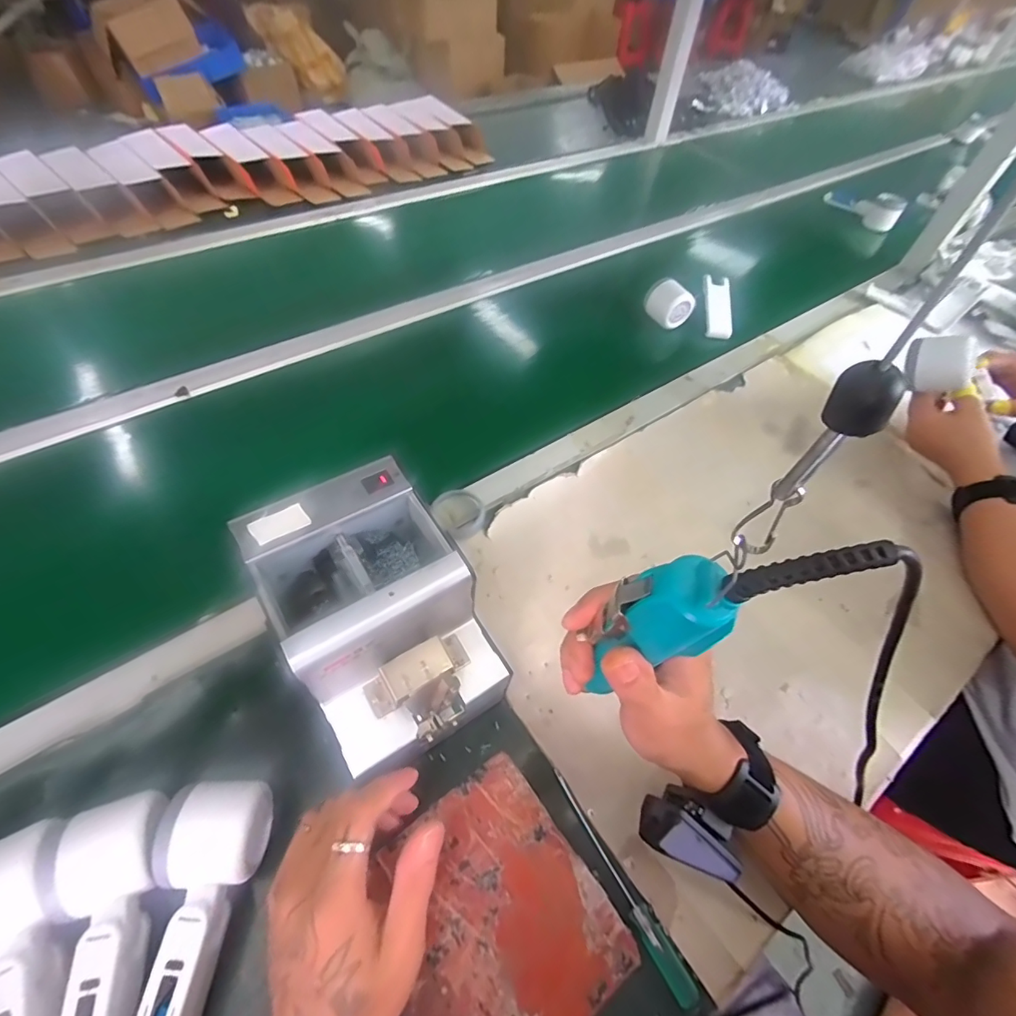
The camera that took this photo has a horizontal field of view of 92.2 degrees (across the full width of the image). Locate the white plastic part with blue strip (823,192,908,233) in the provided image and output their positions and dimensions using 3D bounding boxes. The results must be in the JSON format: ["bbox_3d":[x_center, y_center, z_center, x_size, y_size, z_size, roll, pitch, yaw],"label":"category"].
[{"bbox_3d":[0.745,-0.636,1.028,0.152,0.053,0.081,33,58,18],"label":"white plastic part with blue strip"}]

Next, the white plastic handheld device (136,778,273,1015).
[{"bbox_3d":[-0.188,0.257,0.293,0.055,0.050,0.160,-2,54,-6],"label":"white plastic handheld device"}]

